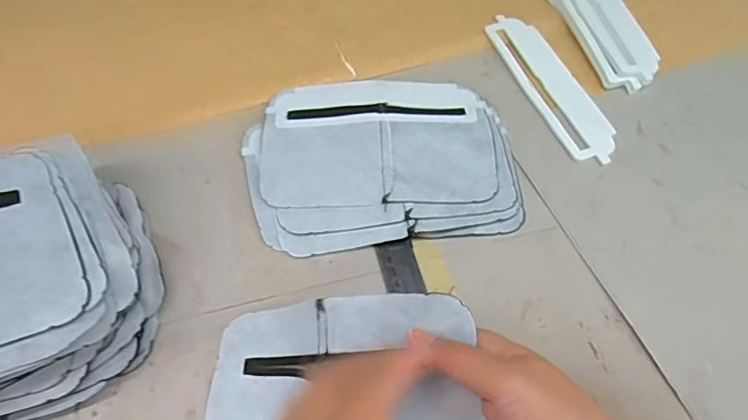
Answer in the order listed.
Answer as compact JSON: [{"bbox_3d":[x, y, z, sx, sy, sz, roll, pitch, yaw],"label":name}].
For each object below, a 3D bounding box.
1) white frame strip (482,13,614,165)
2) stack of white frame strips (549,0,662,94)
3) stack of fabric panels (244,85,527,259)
[{"bbox_3d":[0.171,-0.123,0.475,0.054,0.004,0.188,-17,63,-11],"label":"white frame strip"},{"bbox_3d":[0.234,-0.202,0.516,0.069,0.014,0.192,-15,62,-10],"label":"stack of white frame strips"},{"bbox_3d":[0.006,-0.049,0.424,0.221,0.017,0.165,-6,61,-6],"label":"stack of fabric panels"}]

